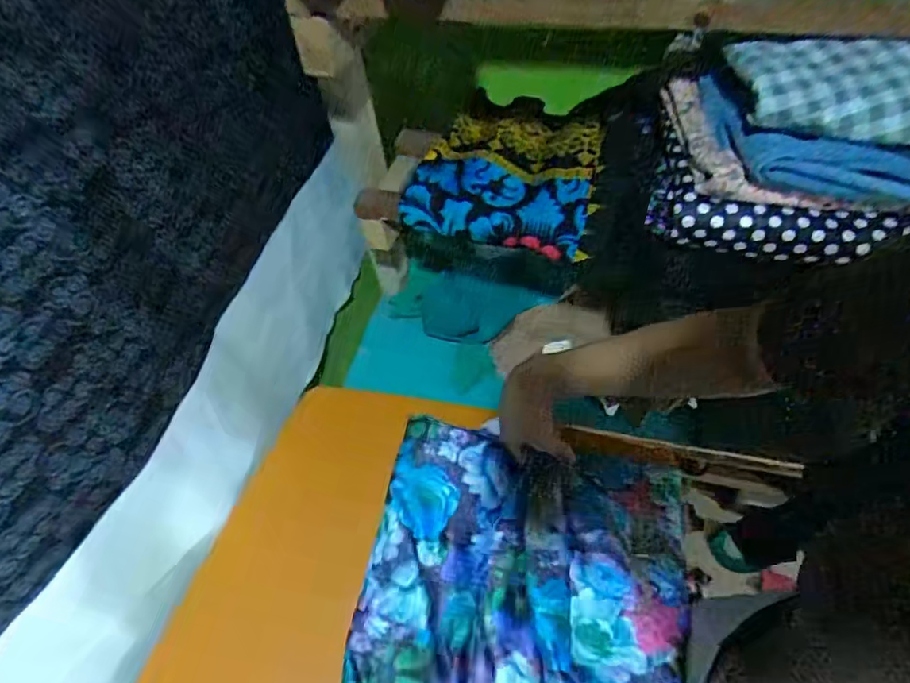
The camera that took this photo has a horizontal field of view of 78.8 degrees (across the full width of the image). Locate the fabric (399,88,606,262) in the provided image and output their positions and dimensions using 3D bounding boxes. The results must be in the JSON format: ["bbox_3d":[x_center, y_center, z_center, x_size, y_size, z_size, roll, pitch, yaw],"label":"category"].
[{"bbox_3d":[0.078,-0.228,0.714,0.216,0.048,0.263,12,54,16],"label":"fabric"}]

